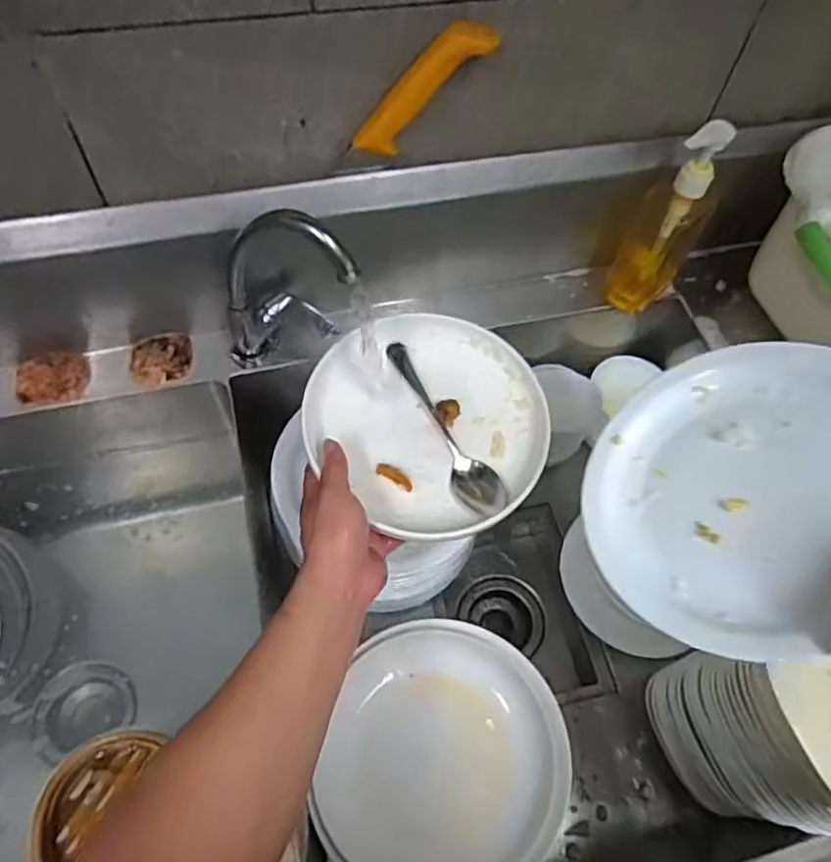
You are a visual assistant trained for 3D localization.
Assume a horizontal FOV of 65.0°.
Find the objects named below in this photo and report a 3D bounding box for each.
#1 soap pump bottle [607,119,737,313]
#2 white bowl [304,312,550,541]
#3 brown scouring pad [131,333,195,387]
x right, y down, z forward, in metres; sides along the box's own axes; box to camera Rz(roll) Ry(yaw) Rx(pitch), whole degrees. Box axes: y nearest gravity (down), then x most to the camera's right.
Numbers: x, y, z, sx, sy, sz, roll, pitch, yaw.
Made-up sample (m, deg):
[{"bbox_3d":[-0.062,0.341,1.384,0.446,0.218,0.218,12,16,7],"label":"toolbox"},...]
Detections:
[{"bbox_3d":[0.268,-0.223,0.688,0.065,0.222,0.063,31,63,14],"label":"soap pump bottle"},{"bbox_3d":[0.011,-0.010,0.607,0.214,0.058,0.215,1,60,-3],"label":"white bowl"},{"bbox_3d":[-0.271,-0.077,0.703,0.063,0.014,0.054,-12,62,-10],"label":"brown scouring pad"}]

